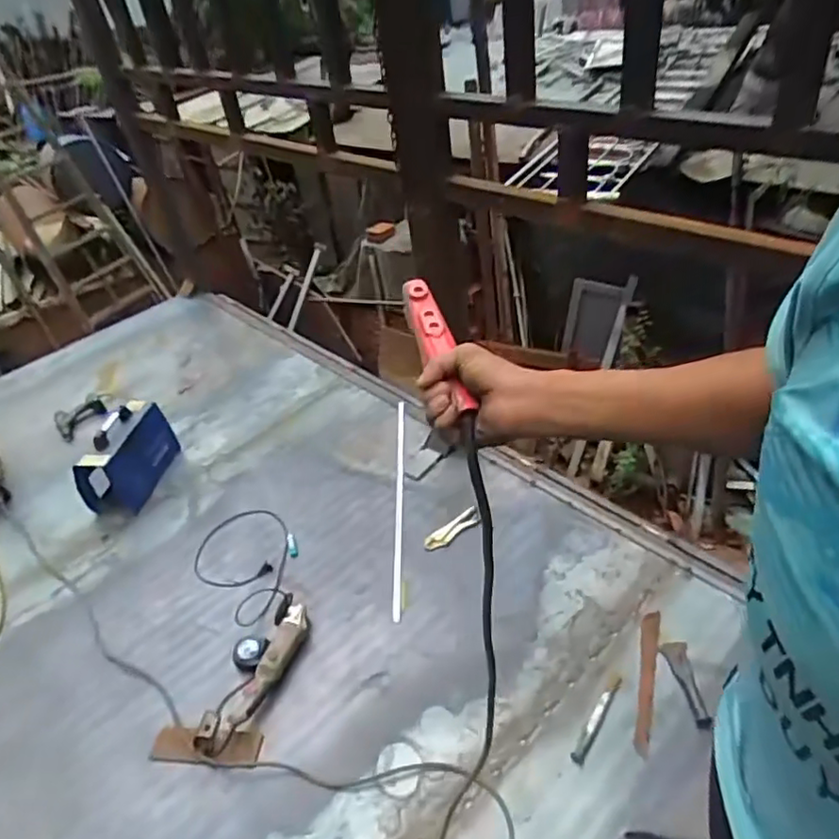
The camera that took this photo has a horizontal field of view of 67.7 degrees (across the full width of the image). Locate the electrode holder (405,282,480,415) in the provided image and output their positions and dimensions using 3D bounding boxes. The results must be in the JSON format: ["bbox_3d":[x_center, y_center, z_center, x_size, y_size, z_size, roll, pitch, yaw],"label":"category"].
[{"bbox_3d":[0.015,-0.077,0.617,0.033,0.028,0.172,-14,57,-8],"label":"electrode holder"}]

